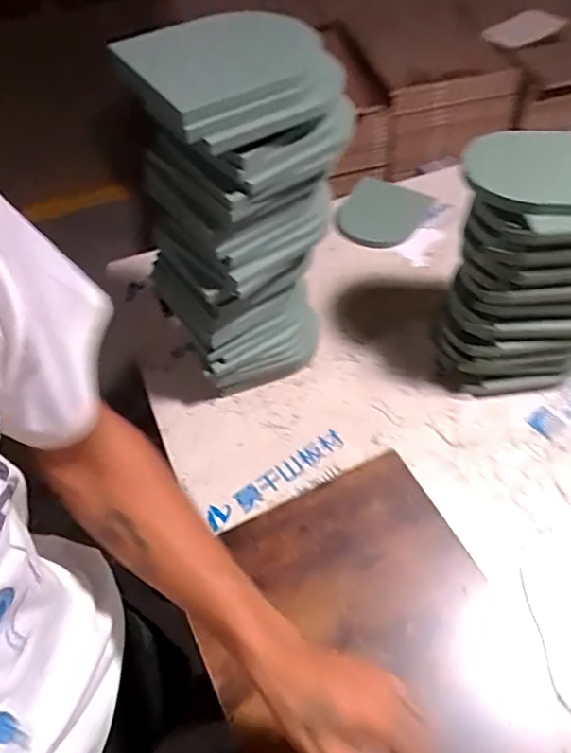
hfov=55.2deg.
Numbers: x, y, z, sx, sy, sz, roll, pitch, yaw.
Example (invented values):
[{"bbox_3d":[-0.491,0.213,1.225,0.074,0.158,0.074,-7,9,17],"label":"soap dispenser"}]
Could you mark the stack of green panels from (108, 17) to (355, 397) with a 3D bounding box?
[{"bbox_3d":[-0.062,-0.151,0.654,0.177,0.420,0.153,-25,58,-14],"label":"stack of green panels"}]

